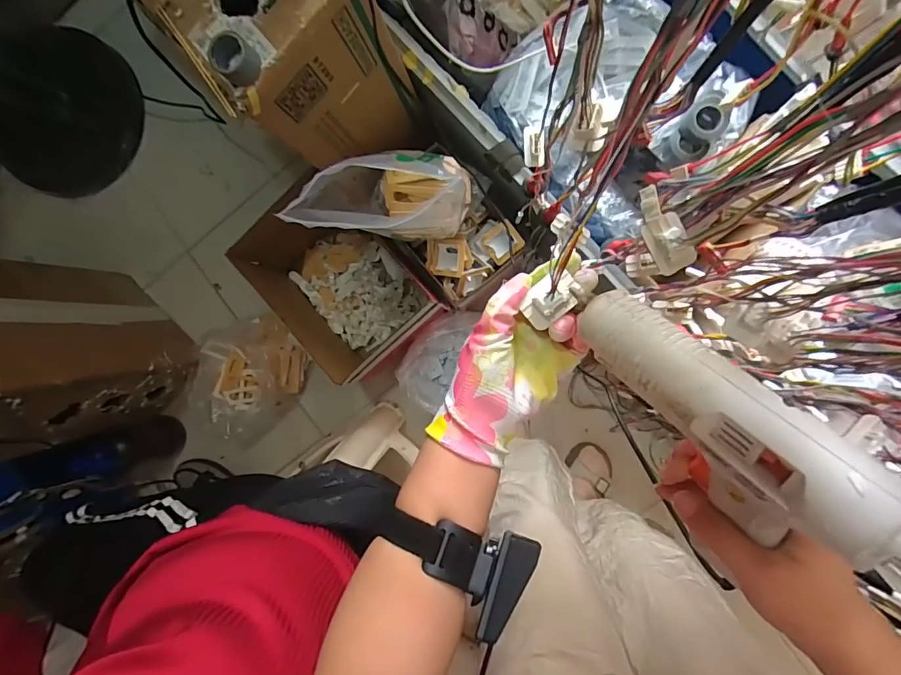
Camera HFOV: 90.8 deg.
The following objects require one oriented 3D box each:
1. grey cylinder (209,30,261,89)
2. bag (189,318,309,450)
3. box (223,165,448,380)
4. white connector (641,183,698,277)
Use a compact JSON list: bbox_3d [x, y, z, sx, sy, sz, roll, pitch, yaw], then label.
[{"bbox_3d":[-0.250,-0.325,0.519,0.049,0.029,0.047,0,92,6],"label":"grey cylinder"},{"bbox_3d":[-0.501,0.103,1.121,0.254,0.085,0.328,22,94,5],"label":"bag"},{"bbox_3d":[-0.250,-0.114,0.997,0.248,0.248,0.389,-42,88,6],"label":"box"},{"bbox_3d":[0.163,-0.082,0.334,0.026,0.020,0.067,-19,90,6],"label":"white connector"}]

